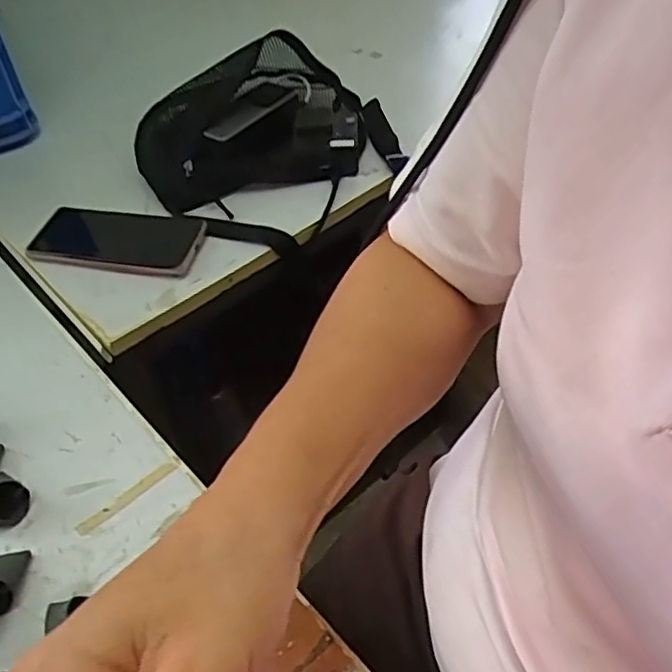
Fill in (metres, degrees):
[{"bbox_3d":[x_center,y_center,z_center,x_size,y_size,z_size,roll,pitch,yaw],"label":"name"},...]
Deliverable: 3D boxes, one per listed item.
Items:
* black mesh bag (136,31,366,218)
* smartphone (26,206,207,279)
[{"bbox_3d":[-0.087,-0.232,0.675,0.246,0.085,0.175,-21,50,-16],"label":"black mesh bag"},{"bbox_3d":[-0.205,-0.090,0.603,0.154,0.016,0.081,7,48,8],"label":"smartphone"}]

